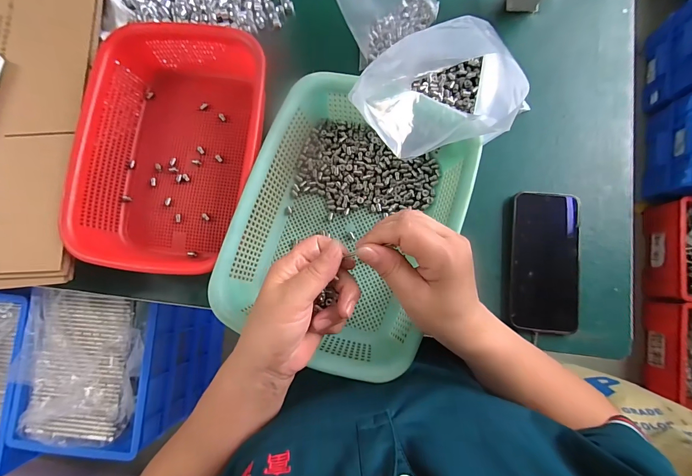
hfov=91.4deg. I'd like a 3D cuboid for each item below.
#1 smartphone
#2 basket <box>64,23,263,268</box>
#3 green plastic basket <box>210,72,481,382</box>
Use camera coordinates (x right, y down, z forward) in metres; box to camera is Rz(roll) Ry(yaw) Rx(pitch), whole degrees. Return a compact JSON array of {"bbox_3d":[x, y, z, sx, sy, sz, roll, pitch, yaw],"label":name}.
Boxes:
[{"bbox_3d":[0.233,0.027,0.392,0.076,0.016,0.157,5,83,4],"label":"smartphone"},{"bbox_3d":[-0.204,-0.113,0.416,0.208,0.082,0.304,9,83,4],"label":"basket"},{"bbox_3d":[-0.001,-0.014,0.381,0.217,0.084,0.276,21,82,4],"label":"green plastic basket"}]

